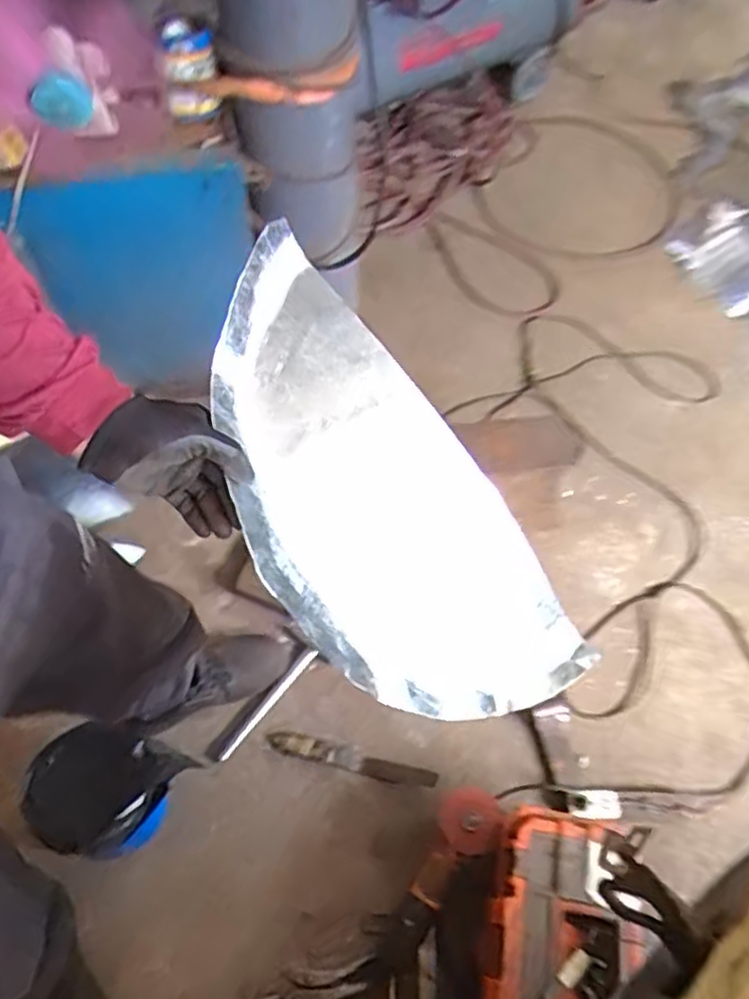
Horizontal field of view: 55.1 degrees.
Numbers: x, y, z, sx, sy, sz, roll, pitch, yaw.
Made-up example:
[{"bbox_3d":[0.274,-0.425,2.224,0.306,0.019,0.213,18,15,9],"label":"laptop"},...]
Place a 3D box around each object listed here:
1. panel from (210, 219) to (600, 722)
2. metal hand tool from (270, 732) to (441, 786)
[{"bbox_3d":[-0.004,0.018,0.734,0.252,0.088,0.552,-39,98,-22],"label":"panel"},{"bbox_3d":[-0.042,0.473,1.304,0.305,0.011,0.041,13,60,6],"label":"metal hand tool"}]

